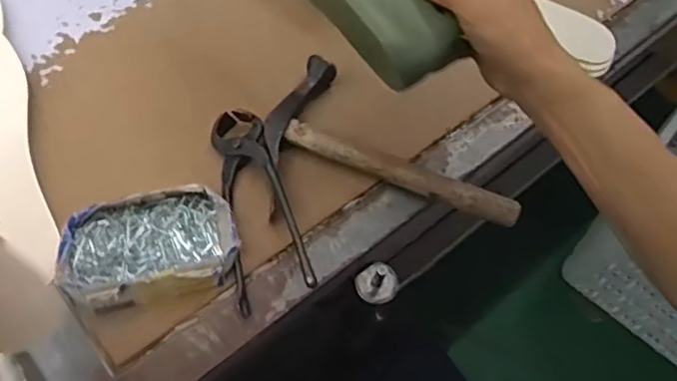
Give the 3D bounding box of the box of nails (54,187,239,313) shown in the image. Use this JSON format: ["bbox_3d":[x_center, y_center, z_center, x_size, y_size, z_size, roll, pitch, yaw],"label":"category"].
[{"bbox_3d":[-0.145,0.044,0.464,0.129,0.030,0.081,-13,67,-12],"label":"box of nails"}]

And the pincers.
[{"bbox_3d":[-0.065,0.006,0.495,0.059,0.026,0.175,-9,66,-11],"label":"pincers"}]

